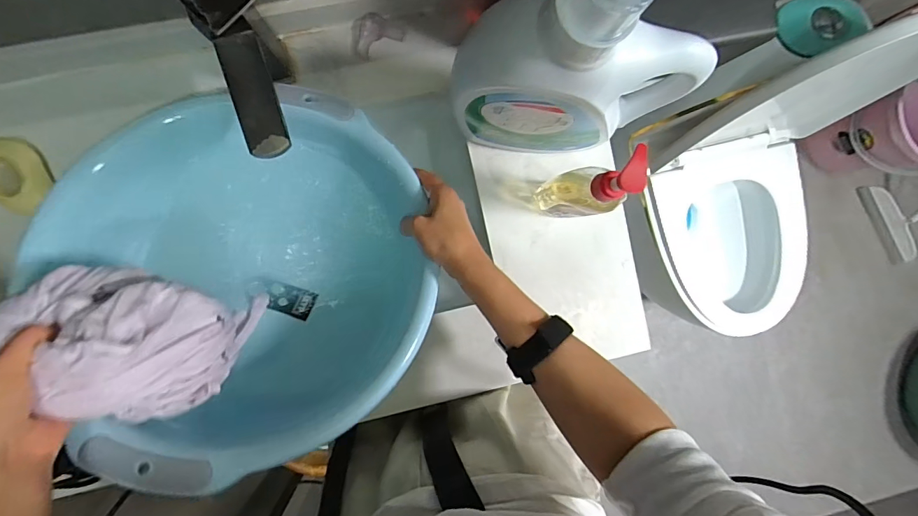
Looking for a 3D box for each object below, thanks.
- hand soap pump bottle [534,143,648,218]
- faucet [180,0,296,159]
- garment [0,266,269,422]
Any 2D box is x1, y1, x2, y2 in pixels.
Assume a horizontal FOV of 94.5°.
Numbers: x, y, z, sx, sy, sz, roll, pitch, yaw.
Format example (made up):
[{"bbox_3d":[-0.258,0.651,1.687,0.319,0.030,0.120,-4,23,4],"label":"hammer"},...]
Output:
[{"bbox_3d":[0.124,-0.068,0.441,0.044,0.208,0.049,-12,92,-4],"label":"hand soap pump bottle"},{"bbox_3d":[-0.194,-0.175,0.406,0.057,0.196,0.159,-21,92,-4],"label":"faucet"},{"bbox_3d":[-0.273,0.072,0.361,0.144,0.139,0.111,10,90,-5],"label":"garment"}]

